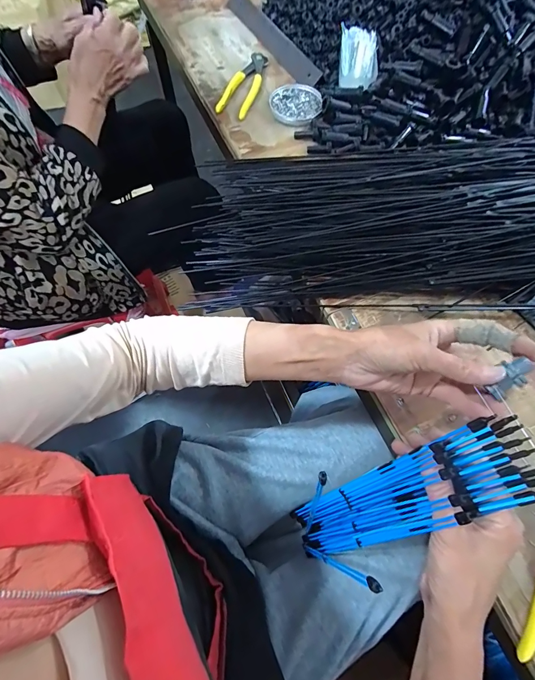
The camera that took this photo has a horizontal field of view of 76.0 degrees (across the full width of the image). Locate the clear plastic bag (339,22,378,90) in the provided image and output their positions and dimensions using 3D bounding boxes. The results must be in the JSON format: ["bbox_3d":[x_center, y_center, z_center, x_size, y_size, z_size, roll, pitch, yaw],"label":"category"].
[{"bbox_3d":[0.157,-0.488,0.593,0.062,0.019,0.153,6,67,2],"label":"clear plastic bag"}]

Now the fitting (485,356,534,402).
[{"bbox_3d":[0.191,0.030,0.271,0.022,0.010,0.036,45,97,16],"label":"fitting"}]

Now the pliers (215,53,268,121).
[{"bbox_3d":[-0.040,-0.447,0.600,0.055,0.020,0.163,19,68,7],"label":"pliers"}]

